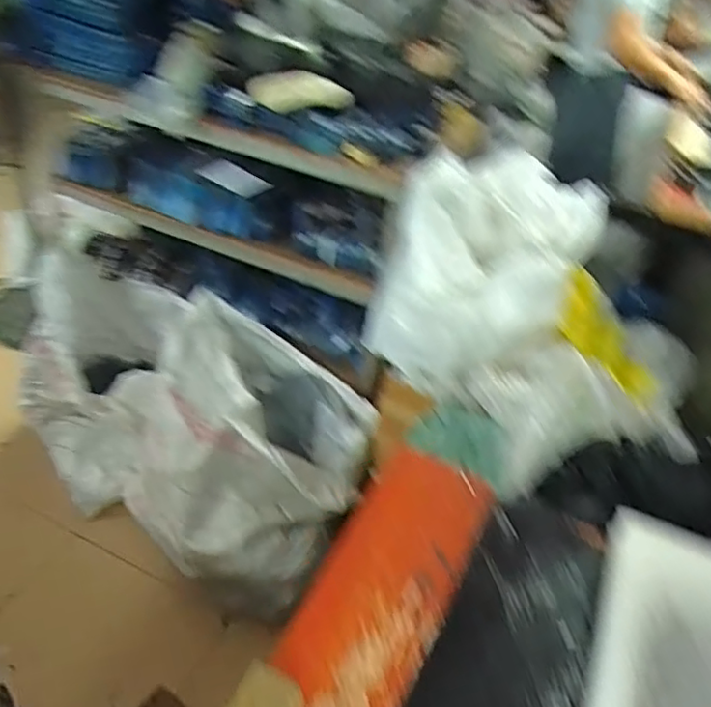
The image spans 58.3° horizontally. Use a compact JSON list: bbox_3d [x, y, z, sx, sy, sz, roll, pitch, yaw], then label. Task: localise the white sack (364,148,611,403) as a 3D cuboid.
[{"bbox_3d":[0.310,-0.201,1.508,0.410,0.423,0.522,24,41,20],"label":"white sack"}]

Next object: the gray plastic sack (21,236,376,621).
[{"bbox_3d":[-0.459,0.155,1.645,0.921,0.559,0.503,24,41,20],"label":"gray plastic sack"}]

